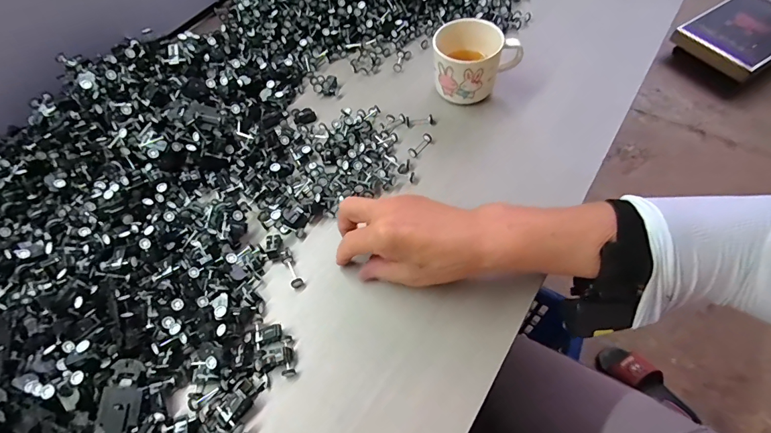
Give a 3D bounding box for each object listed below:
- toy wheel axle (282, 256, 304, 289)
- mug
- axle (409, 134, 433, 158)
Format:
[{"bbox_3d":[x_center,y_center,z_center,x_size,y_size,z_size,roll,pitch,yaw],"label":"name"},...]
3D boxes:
[{"bbox_3d":[-0.086,0.052,0.369,0.011,0.008,0.032,-25,62,-10],"label":"toy wheel axle"},{"bbox_3d":[0.103,-0.181,0.457,0.092,0.062,0.087,5,60,9],"label":"mug"},{"bbox_3d":[0.038,-0.078,0.437,0.011,0.008,0.033,37,69,21],"label":"axle"}]

